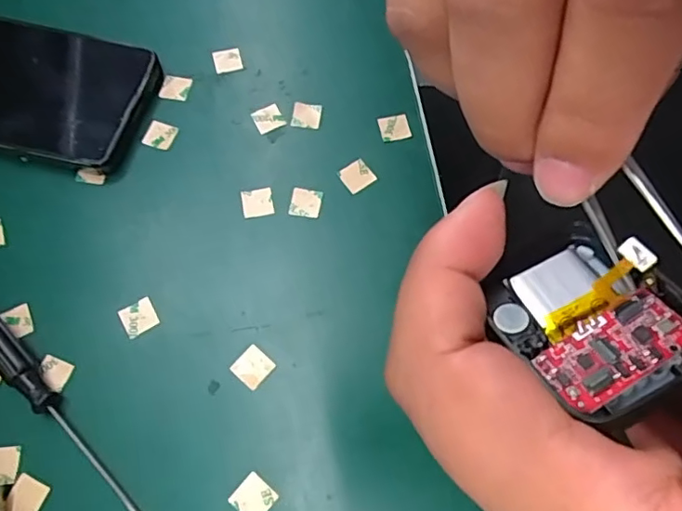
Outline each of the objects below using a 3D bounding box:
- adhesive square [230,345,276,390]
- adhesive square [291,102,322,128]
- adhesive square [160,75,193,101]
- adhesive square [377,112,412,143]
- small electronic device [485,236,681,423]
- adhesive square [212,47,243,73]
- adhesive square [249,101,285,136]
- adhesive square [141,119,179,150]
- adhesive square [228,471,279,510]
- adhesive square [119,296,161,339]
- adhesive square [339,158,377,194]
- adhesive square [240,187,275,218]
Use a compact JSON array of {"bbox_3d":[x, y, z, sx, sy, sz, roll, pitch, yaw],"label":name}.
[{"bbox_3d":[-0.040,0.049,0.246,0.016,0.004,0.015,40,74,16],"label":"adhesive square"},{"bbox_3d":[-0.019,-0.076,0.299,0.016,0.004,0.015,5,73,1],"label":"adhesive square"},{"bbox_3d":[-0.092,-0.093,0.306,0.015,0.004,0.015,12,77,0],"label":"adhesive square"},{"bbox_3d":[0.029,-0.068,0.295,0.015,0.004,0.016,-14,67,2],"label":"adhesive square"},{"bbox_3d":[0.052,0.014,0.115,0.035,0.014,0.036,-31,50,-11],"label":"small electronic device"},{"bbox_3d":[-0.065,-0.111,0.315,0.015,0.004,0.015,-17,78,5],"label":"adhesive square"},{"bbox_3d":[-0.039,-0.075,0.297,0.015,0.004,0.015,-25,69,-9],"label":"adhesive square"},{"bbox_3d":[-0.097,-0.065,0.296,0.015,0.004,0.016,12,69,6],"label":"adhesive square"},{"bbox_3d":[-0.036,0.100,0.226,0.016,0.004,0.016,38,74,15],"label":"adhesive square"},{"bbox_3d":[-0.095,0.029,0.258,0.016,0.004,0.016,-30,69,-8],"label":"adhesive square"},{"bbox_3d":[0.008,-0.042,0.283,0.015,0.004,0.015,-35,71,-12],"label":"adhesive square"},{"bbox_3d":[-0.042,-0.028,0.279,0.015,0.004,0.015,-12,68,-3],"label":"adhesive square"}]

